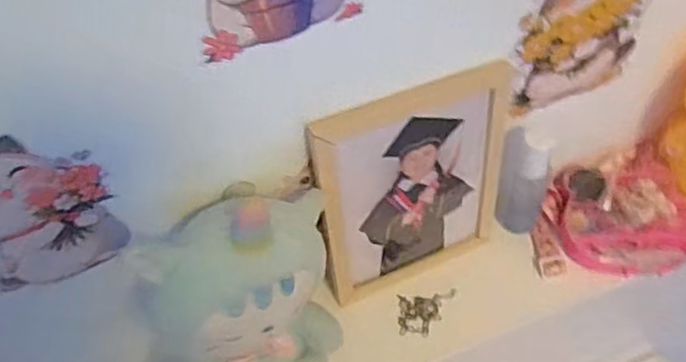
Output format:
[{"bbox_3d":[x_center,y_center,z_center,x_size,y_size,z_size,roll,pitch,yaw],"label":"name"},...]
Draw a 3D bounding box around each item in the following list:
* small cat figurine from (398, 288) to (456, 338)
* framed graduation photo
[{"bbox_3d":[0.083,0.128,0.639,0.060,0.013,0.044,-6,52,-1],"label":"small cat figurine"},{"bbox_3d":[0.062,0.009,0.589,0.184,0.220,0.047,-23,54,-14],"label":"framed graduation photo"}]

